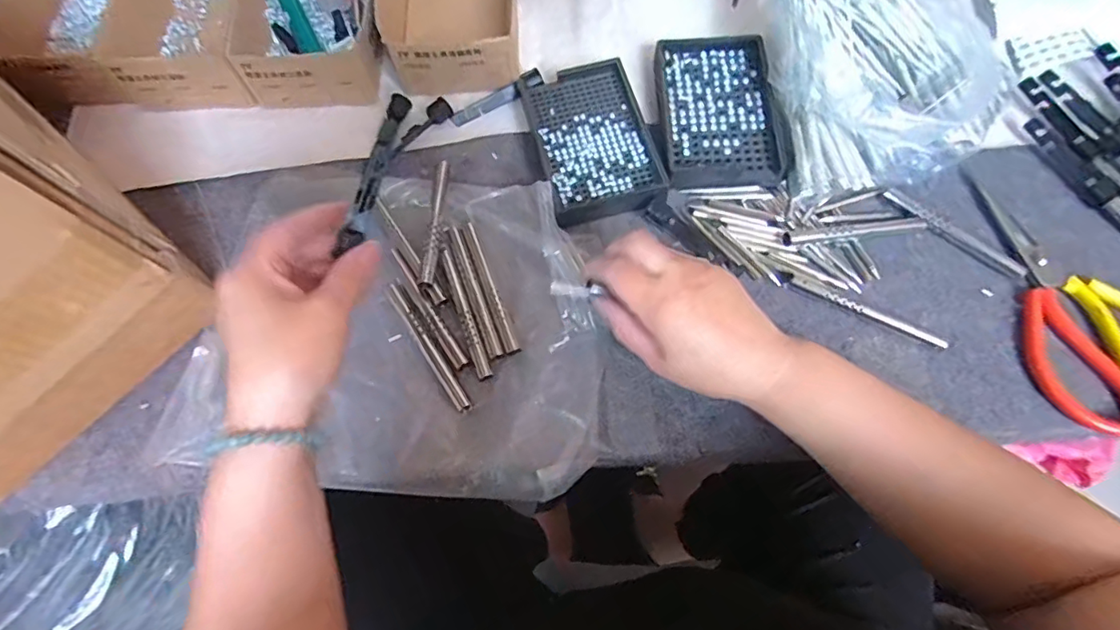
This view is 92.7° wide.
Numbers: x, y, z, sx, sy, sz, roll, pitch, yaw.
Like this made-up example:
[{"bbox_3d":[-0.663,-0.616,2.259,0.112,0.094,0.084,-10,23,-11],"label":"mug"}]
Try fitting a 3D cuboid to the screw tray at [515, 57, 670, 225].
[{"bbox_3d":[0.025,-0.142,0.432,0.088,0.023,0.136,-14,69,-4],"label":"screw tray"}]

